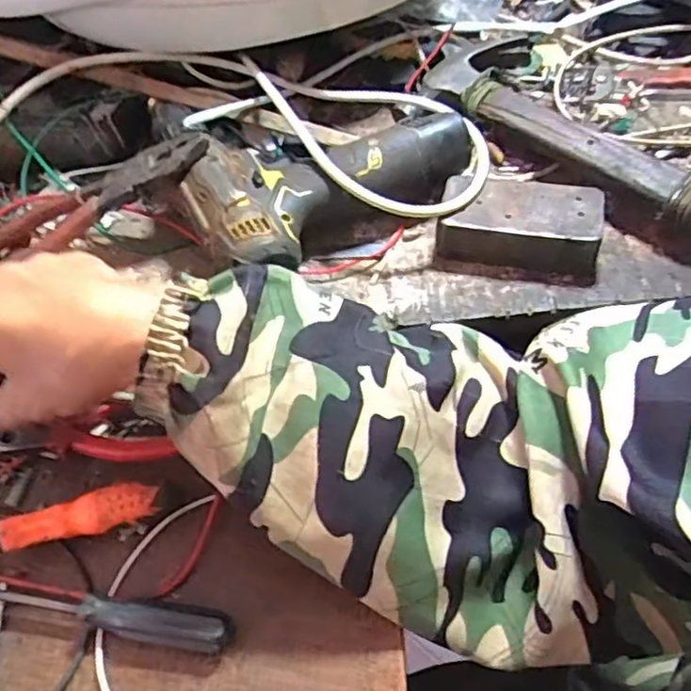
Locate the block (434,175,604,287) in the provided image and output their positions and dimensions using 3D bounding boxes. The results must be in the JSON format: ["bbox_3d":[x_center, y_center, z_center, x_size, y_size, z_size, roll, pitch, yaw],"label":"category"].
[{"bbox_3d":[0.120,-0.081,0.464,0.105,0.033,0.063,9,56,11],"label":"block"}]

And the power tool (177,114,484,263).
[{"bbox_3d":[-0.006,-0.107,0.482,0.197,0.067,0.110,-22,56,-10],"label":"power tool"}]

